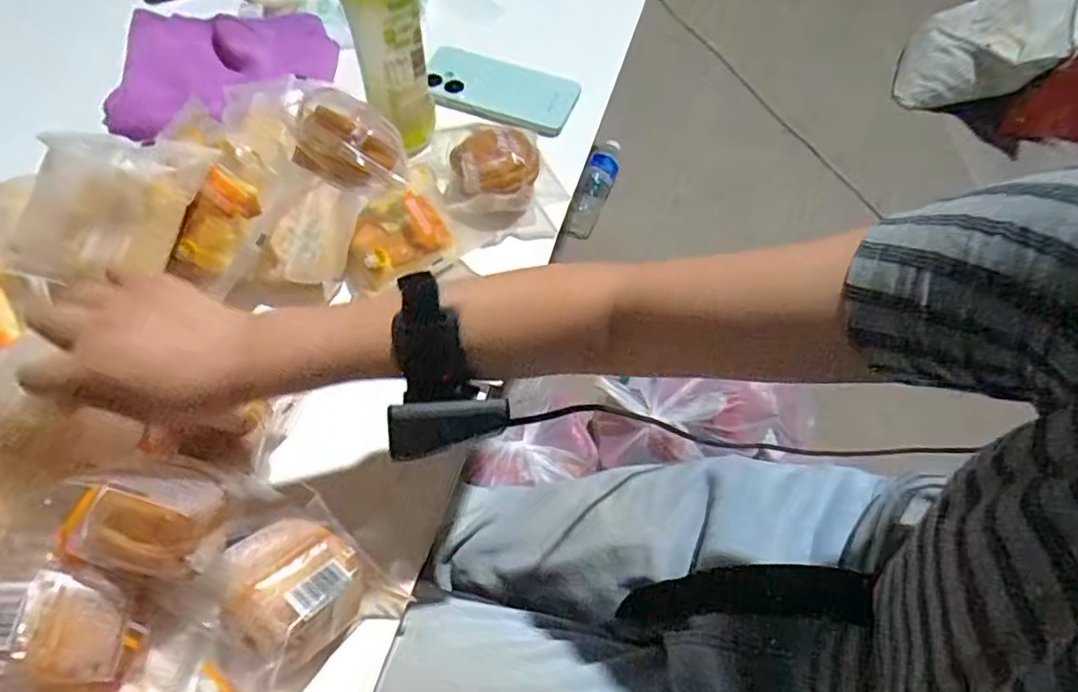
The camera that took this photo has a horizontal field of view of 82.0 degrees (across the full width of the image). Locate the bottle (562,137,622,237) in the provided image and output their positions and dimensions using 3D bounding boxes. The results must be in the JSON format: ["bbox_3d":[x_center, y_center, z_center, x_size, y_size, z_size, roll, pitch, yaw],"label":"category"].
[{"bbox_3d":[0.103,-0.299,1.177,0.060,0.076,0.223,19,61,9],"label":"bottle"}]

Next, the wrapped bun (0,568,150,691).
[{"bbox_3d":[-0.274,0.164,0.359,0.080,0.045,0.054,33,55,-21],"label":"wrapped bun"}]

